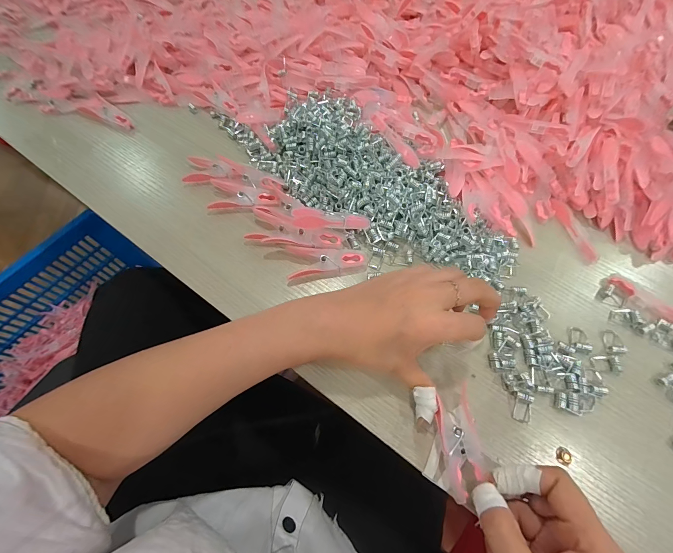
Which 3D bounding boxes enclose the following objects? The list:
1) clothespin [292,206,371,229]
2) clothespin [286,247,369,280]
[{"bbox_3d":[-0.005,-0.058,0.317,0.079,0.012,0.023,2,65,1],"label":"clothespin"},{"bbox_3d":[-0.008,-0.017,0.312,0.079,0.013,0.035,-5,65,-2],"label":"clothespin"}]

